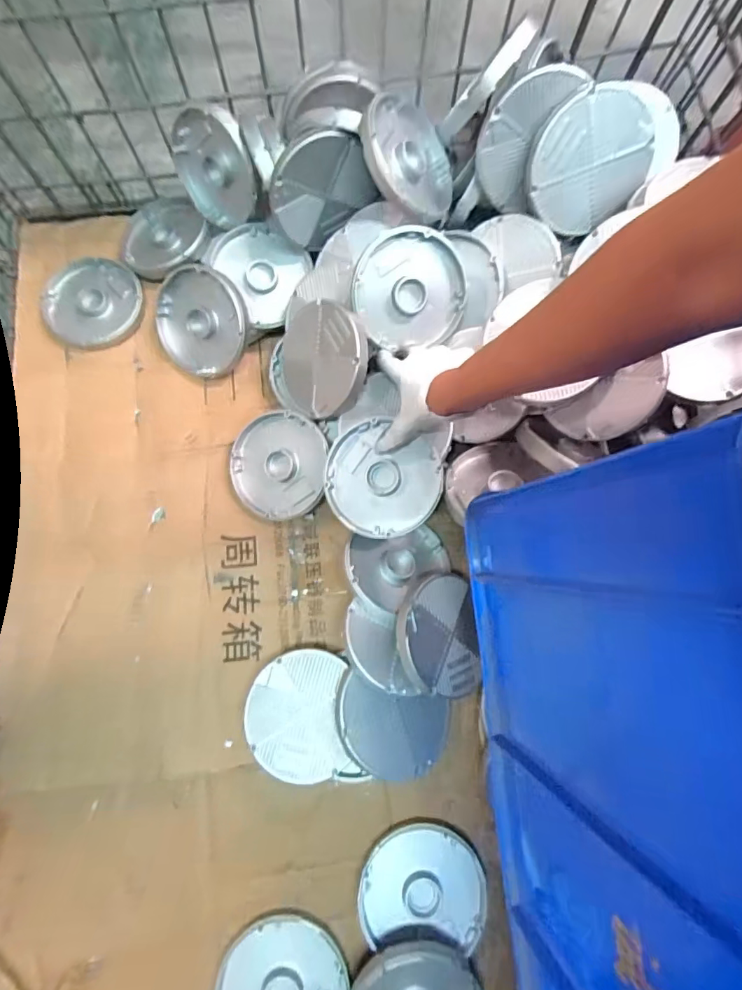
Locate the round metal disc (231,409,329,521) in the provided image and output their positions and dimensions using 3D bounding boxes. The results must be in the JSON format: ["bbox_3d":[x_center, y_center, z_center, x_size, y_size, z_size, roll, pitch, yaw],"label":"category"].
[{"bbox_3d":[-0.124,-0.040,0.627,0.126,0.021,0.138,0,94,4],"label":"round metal disc"}]

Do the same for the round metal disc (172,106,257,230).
[{"bbox_3d":[-0.212,-0.430,0.630,0.142,0.131,0.018,18,51,28],"label":"round metal disc"}]

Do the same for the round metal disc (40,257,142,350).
[{"bbox_3d":[-0.400,-0.277,0.682,0.134,0.016,0.136,0,77,-1],"label":"round metal disc"}]

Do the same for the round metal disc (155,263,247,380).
[{"bbox_3d":[-0.232,-0.234,0.643,0.141,0.033,0.140,35,115,5],"label":"round metal disc"}]

